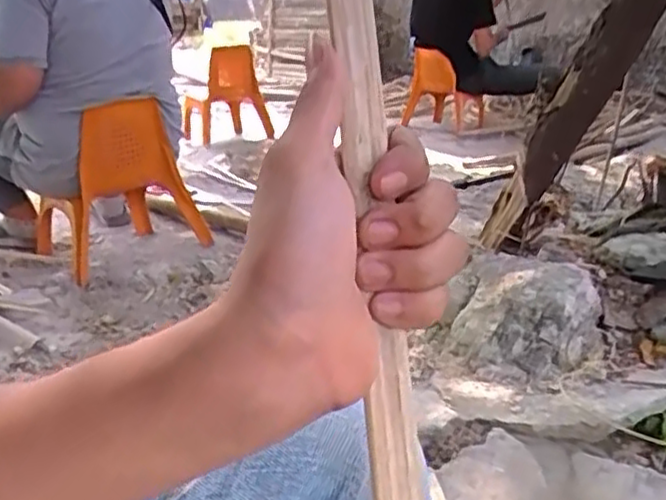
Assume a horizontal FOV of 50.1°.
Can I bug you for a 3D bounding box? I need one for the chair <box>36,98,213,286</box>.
[{"bbox_3d":[-0.560,-0.195,1.836,0.360,0.394,0.303,-19,26,-39],"label":"chair"}]

